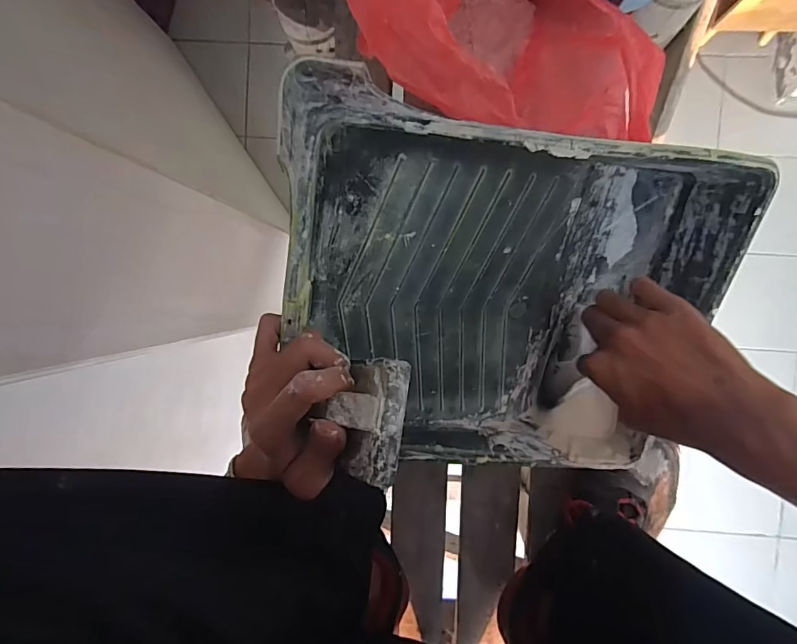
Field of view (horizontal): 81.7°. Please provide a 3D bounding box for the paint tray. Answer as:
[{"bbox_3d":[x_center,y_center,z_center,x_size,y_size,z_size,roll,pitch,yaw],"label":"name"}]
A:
[{"bbox_3d":[0.081,-0.010,0.366,0.329,0.074,0.278,2,120,-18],"label":"paint tray"}]

